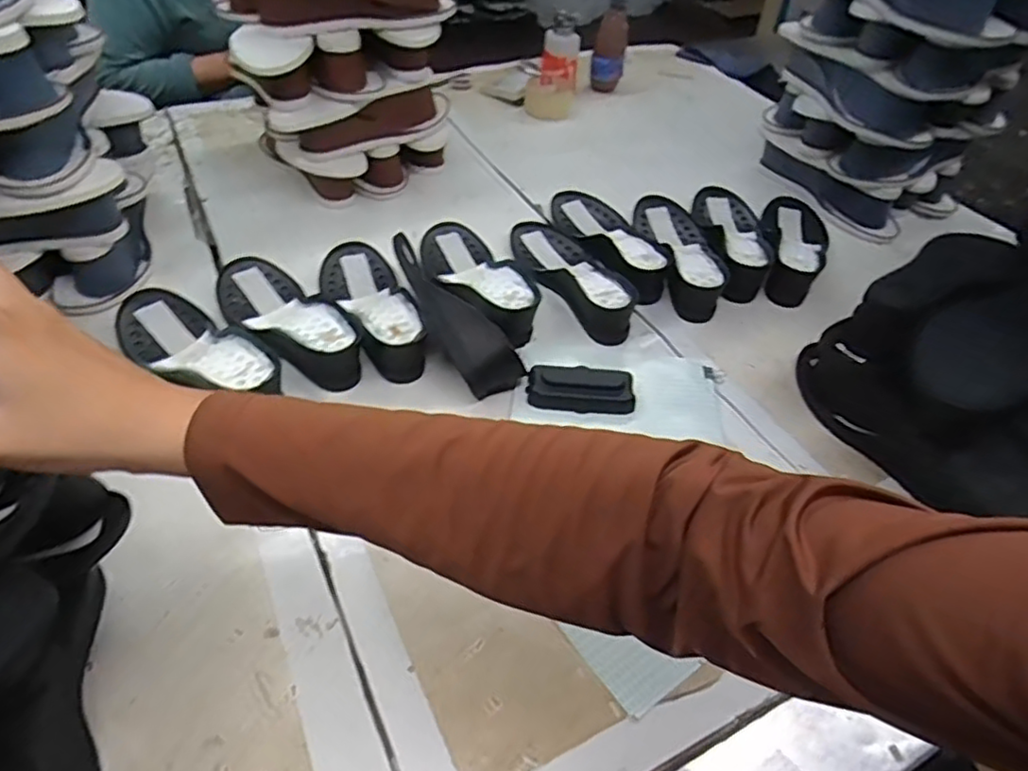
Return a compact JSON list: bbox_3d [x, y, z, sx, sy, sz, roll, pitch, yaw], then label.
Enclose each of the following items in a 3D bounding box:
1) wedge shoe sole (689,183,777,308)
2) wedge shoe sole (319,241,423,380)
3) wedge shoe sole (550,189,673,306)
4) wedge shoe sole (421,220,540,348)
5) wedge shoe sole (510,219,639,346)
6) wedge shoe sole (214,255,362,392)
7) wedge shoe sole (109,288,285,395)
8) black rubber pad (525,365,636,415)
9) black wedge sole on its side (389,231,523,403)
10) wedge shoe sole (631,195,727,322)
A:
[{"bbox_3d":[0.301,-0.205,0.880,0.086,0.055,0.242,4,44,0],"label":"wedge shoe sole"},{"bbox_3d":[-0.168,-0.102,0.739,0.091,0.047,0.246,-13,48,-16],"label":"wedge shoe sole"},{"bbox_3d":[0.130,-0.201,0.864,0.092,0.048,0.253,-13,47,-17],"label":"wedge shoe sole"},{"bbox_3d":[-0.044,-0.141,0.794,0.096,0.050,0.245,-23,51,-24],"label":"wedge shoe sole"},{"bbox_3d":[0.073,-0.148,0.809,0.084,0.050,0.244,-17,48,-21],"label":"wedge shoe sole"},{"bbox_3d":[-0.254,-0.079,0.709,0.088,0.050,0.251,-31,55,-29],"label":"wedge shoe sole"},{"bbox_3d":[-0.326,-0.041,0.664,0.233,0.046,0.088,29,50,22],"label":"wedge shoe sole"},{"bbox_3d":[0.069,0.005,0.668,0.107,0.029,0.050,3,45,-1],"label":"black rubber pad"},{"bbox_3d":[-0.076,-0.082,0.708,0.063,0.080,0.226,-21,51,-23],"label":"black wedge sole on its side"},{"bbox_3d":[0.221,-0.182,0.855,0.089,0.050,0.244,-1,44,-5],"label":"wedge shoe sole"}]

